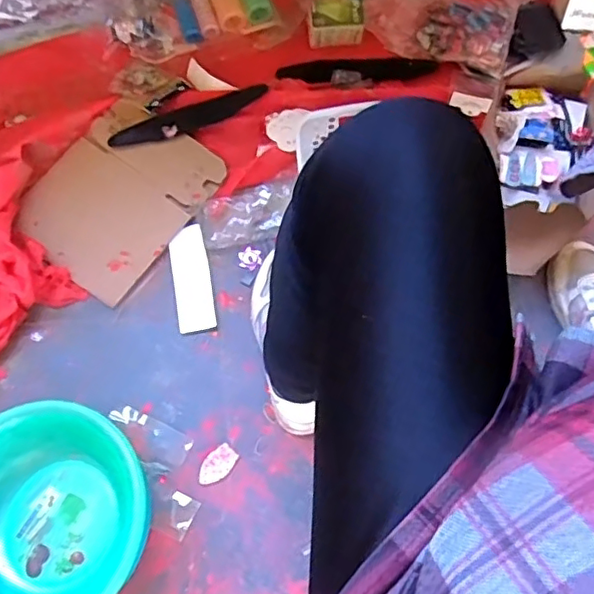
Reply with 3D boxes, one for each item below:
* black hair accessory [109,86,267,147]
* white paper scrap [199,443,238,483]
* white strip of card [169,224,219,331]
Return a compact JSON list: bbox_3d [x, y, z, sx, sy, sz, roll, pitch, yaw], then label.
[{"bbox_3d":[-0.157,-0.263,0.865,0.232,0.017,0.037,-25,74,-7],"label":"black hair accessory"},{"bbox_3d":[-0.100,0.209,0.739,0.033,0.006,0.053,43,77,12],"label":"white paper scrap"},{"bbox_3d":[-0.144,-0.026,0.809,0.052,0.009,0.147,-10,73,-3],"label":"white strip of card"}]

